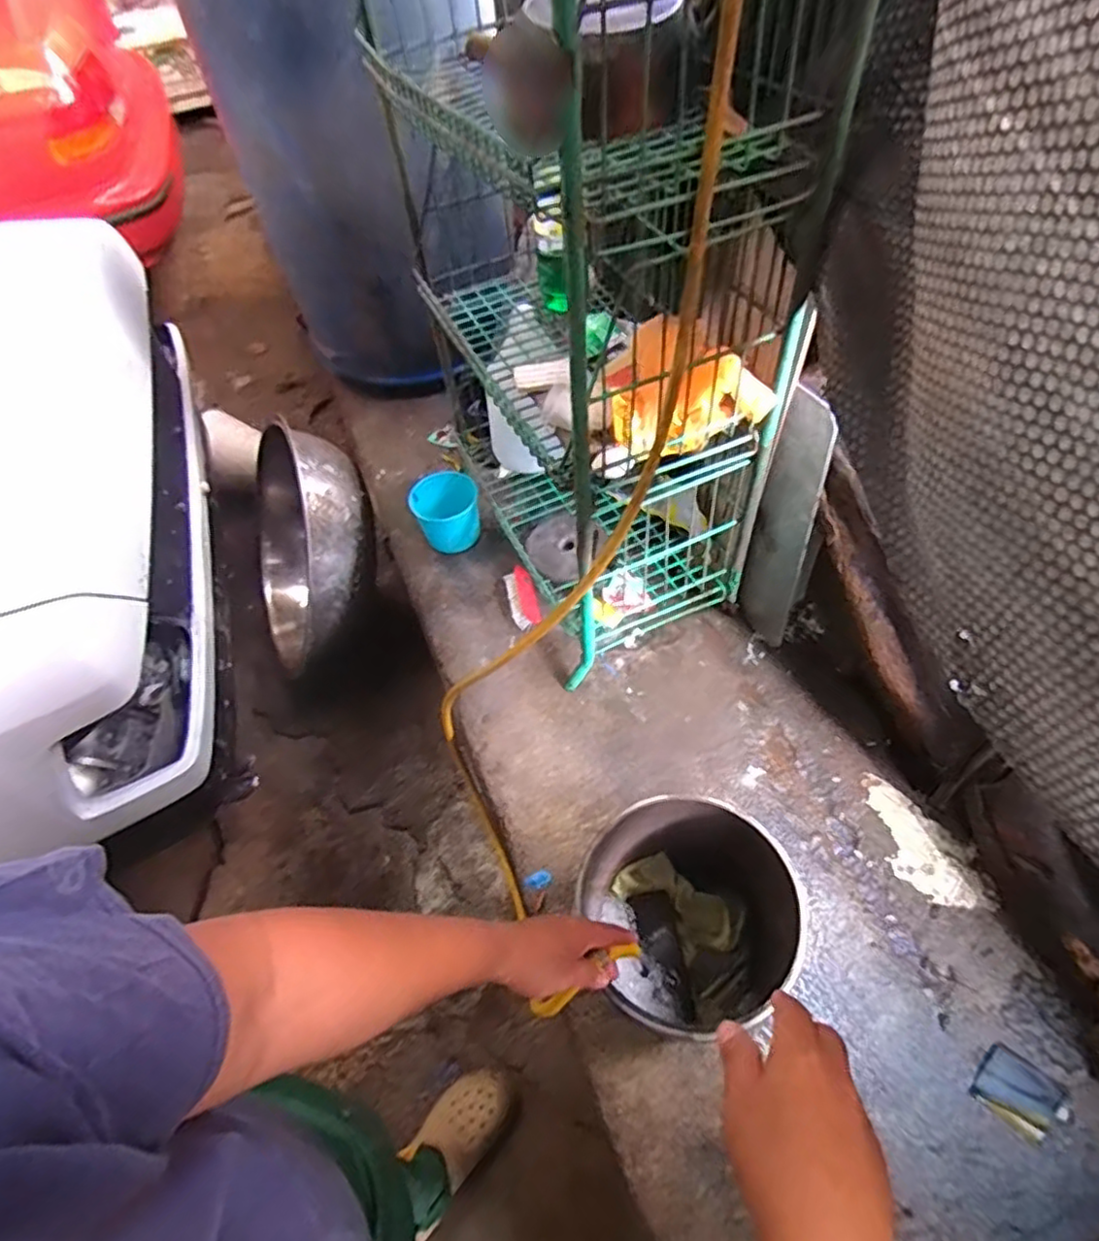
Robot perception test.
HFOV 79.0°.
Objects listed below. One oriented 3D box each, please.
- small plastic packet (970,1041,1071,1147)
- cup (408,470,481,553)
[{"bbox_3d":[0.523,0.523,0.736,0.079,0.004,0.072,36,66,25],"label":"small plastic packet"},{"bbox_3d":[-0.199,-0.213,1.299,0.119,0.101,0.113,-2,56,3],"label":"cup"}]

